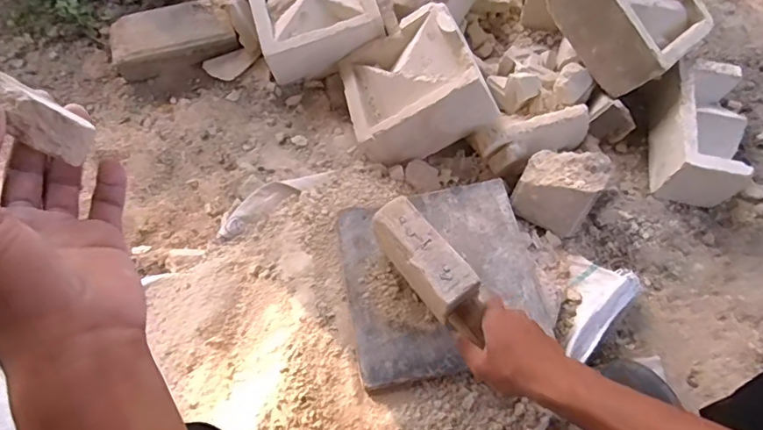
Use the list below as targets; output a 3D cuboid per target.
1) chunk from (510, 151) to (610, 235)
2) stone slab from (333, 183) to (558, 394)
[{"bbox_3d":[0.259,-0.043,0.755,0.106,0.070,0.108,27,68,12],"label":"chunk"},{"bbox_3d":[0.083,0.079,0.689,0.257,0.034,0.240,-11,66,-5],"label":"stone slab"}]

